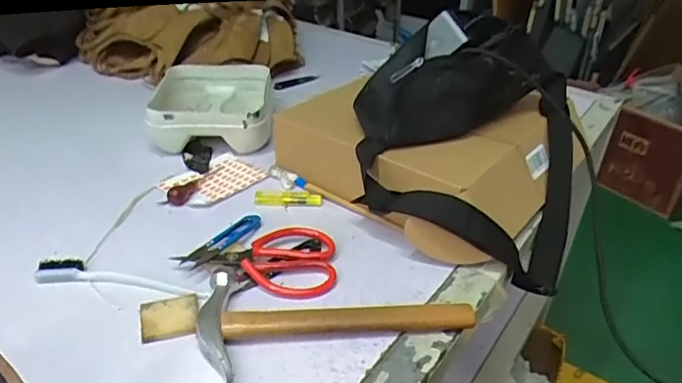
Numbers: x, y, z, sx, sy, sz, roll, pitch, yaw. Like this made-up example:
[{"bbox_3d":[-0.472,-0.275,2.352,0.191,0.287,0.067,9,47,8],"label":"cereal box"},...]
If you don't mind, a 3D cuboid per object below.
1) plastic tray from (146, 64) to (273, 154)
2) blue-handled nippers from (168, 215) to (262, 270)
[{"bbox_3d":[-0.179,-0.115,0.747,0.162,0.072,0.177,-3,32,-5],"label":"plastic tray"},{"bbox_3d":[-0.120,0.050,0.541,0.031,0.014,0.108,24,38,30],"label":"blue-handled nippers"}]

